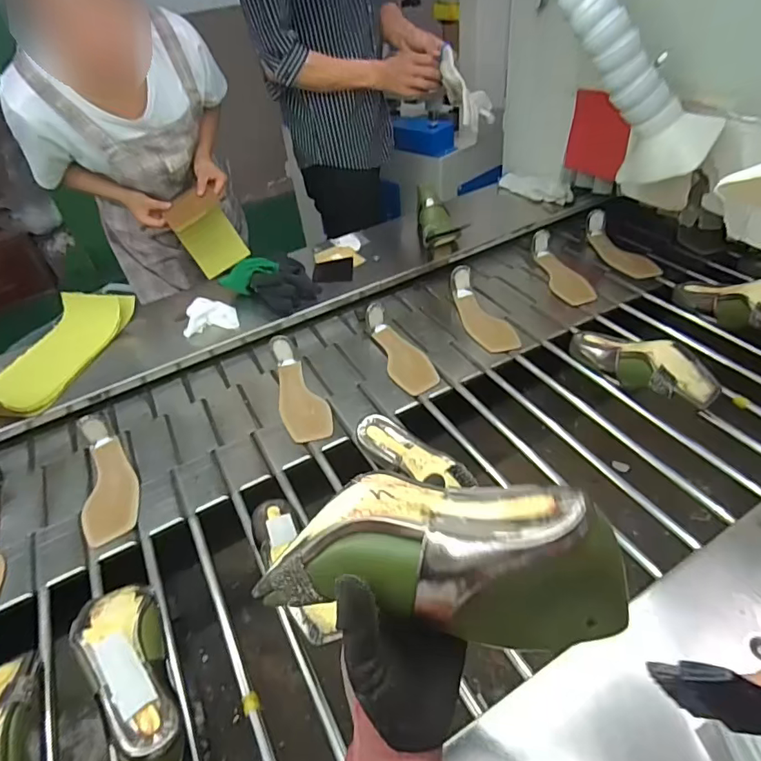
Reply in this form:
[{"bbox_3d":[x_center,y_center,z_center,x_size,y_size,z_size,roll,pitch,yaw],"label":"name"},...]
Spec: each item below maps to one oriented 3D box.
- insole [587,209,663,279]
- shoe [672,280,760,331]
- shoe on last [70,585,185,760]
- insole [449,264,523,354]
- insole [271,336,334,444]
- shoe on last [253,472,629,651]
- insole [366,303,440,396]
[{"bbox_3d":[0.514,-0.288,1.051,0.066,0.063,0.205,-20,44,-13],"label":"insole"},{"bbox_3d":[0.590,-0.127,0.812,0.061,0.072,0.217,-25,28,-18],"label":"shoe"},{"bbox_3d":[-0.247,0.298,0.510,0.073,0.081,0.219,-34,50,-26],"label":"shoe on last"},{"bbox_3d":[0.191,-0.135,0.929,0.080,0.058,0.203,-15,45,-8],"label":"insole"},{"bbox_3d":[-0.140,0.010,0.815,0.073,0.051,0.209,-20,45,-13],"label":"insole"},{"bbox_3d":[0.035,0.099,0.297,0.201,0.070,0.081,0,44,16],"label":"shoe on last"},{"bbox_3d":[0.038,-0.061,0.870,0.072,0.053,0.199,-17,45,-11],"label":"insole"}]

